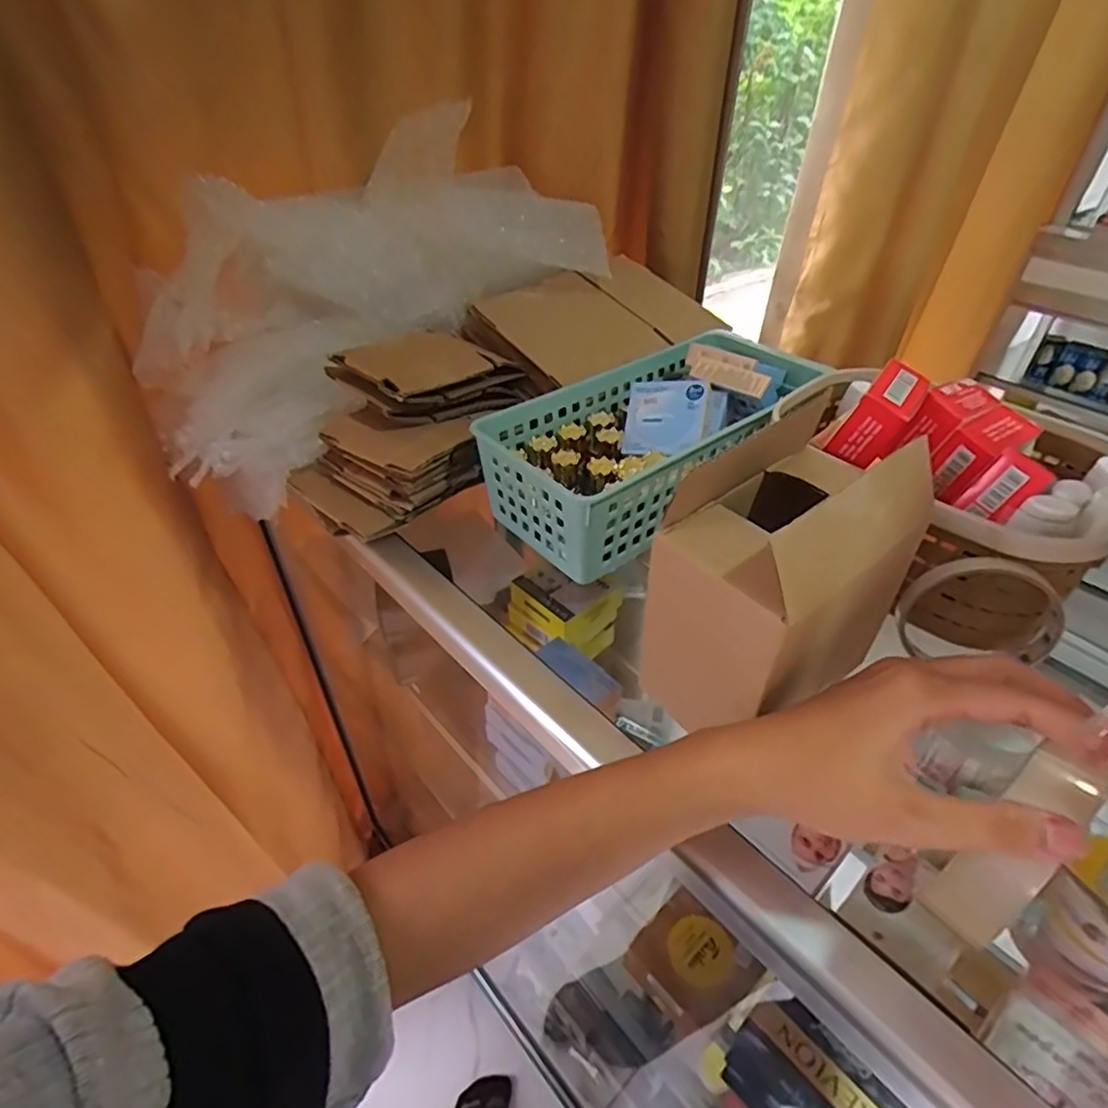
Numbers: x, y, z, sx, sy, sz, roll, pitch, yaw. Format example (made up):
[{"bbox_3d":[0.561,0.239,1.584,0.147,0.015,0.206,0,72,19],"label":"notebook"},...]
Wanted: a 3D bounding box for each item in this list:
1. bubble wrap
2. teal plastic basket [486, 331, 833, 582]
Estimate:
[{"bbox_3d":[-0.178,-0.256,0.589,0.453,0.206,0.167,-38,49,-8],"label":"bubble wrap"},{"bbox_3d":[0.087,-0.105,0.539,0.298,0.096,0.132,-30,48,-32],"label":"teal plastic basket"}]

